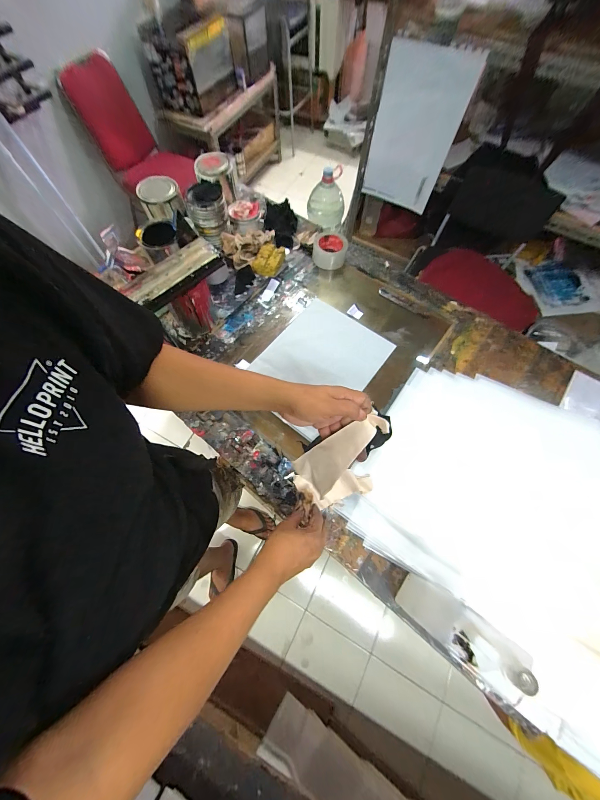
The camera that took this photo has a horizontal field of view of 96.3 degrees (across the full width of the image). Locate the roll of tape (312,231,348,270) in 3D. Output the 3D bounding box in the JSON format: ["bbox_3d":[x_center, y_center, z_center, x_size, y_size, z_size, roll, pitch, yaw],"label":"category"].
[{"bbox_3d":[0.092,-0.460,0.830,0.101,0.050,0.108,0,68,1],"label":"roll of tape"}]

